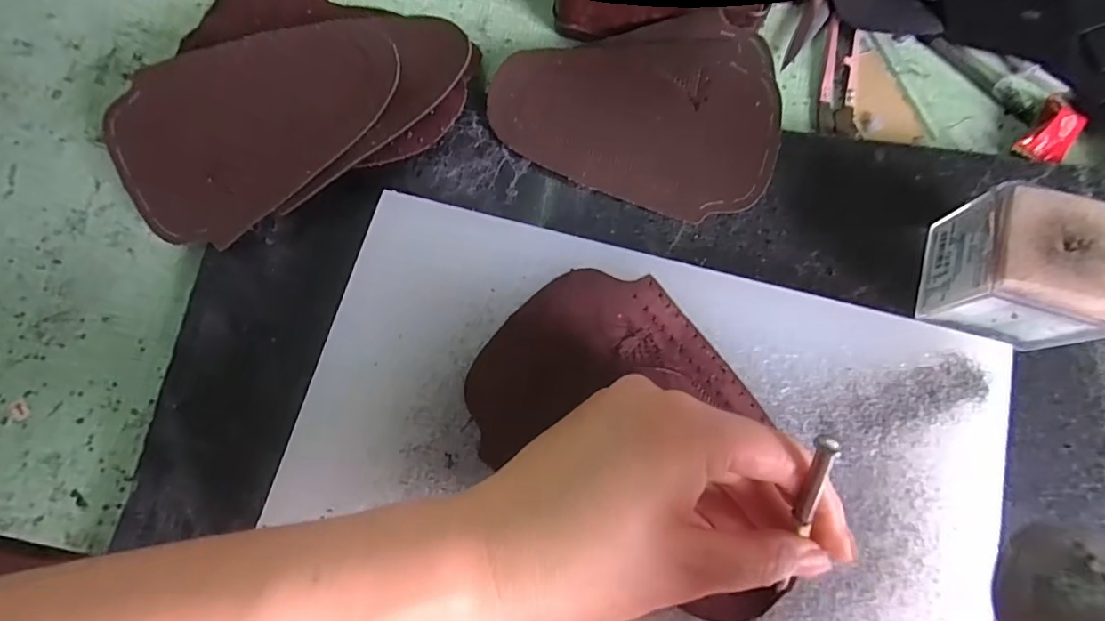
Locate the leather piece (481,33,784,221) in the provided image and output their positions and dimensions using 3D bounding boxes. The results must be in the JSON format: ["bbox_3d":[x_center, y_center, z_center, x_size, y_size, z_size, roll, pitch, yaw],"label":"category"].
[{"bbox_3d":[0.045,-0.107,0.296,0.153,0.008,0.106,5,77,2],"label":"leather piece"}]

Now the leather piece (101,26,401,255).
[{"bbox_3d":[-0.156,-0.104,0.284,0.151,0.011,0.100,-34,85,-4],"label":"leather piece"}]

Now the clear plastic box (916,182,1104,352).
[{"bbox_3d":[0.215,-0.019,0.245,0.054,0.059,0.059,12,77,3],"label":"clear plastic box"}]

